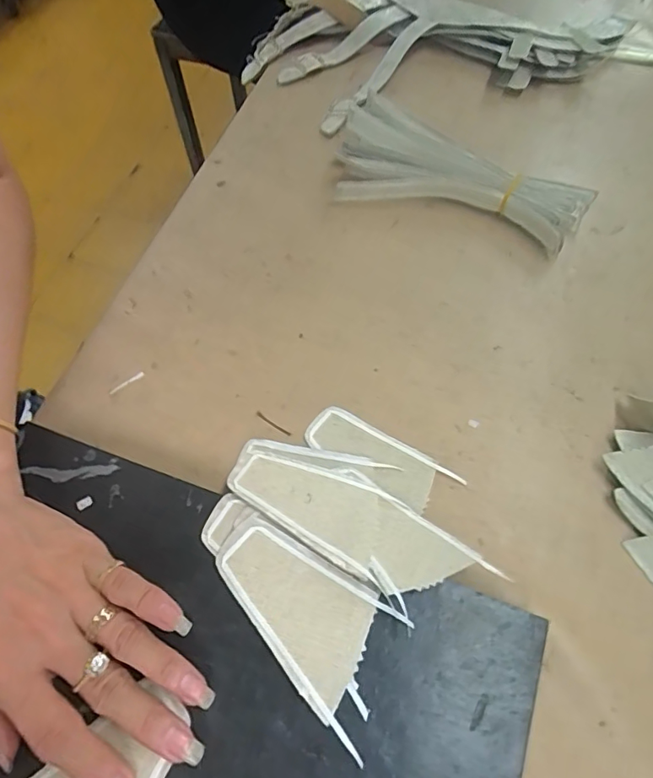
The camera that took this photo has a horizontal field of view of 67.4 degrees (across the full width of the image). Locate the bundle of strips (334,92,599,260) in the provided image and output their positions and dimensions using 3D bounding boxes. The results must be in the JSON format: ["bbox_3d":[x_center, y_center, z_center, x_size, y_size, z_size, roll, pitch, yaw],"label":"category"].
[{"bbox_3d":[0.107,-0.173,0.398,0.201,0.041,0.083,19,64,12],"label":"bundle of strips"}]

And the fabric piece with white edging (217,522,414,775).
[{"bbox_3d":[-0.011,0.107,0.240,0.095,0.007,0.055,38,69,20],"label":"fabric piece with white edging"}]

